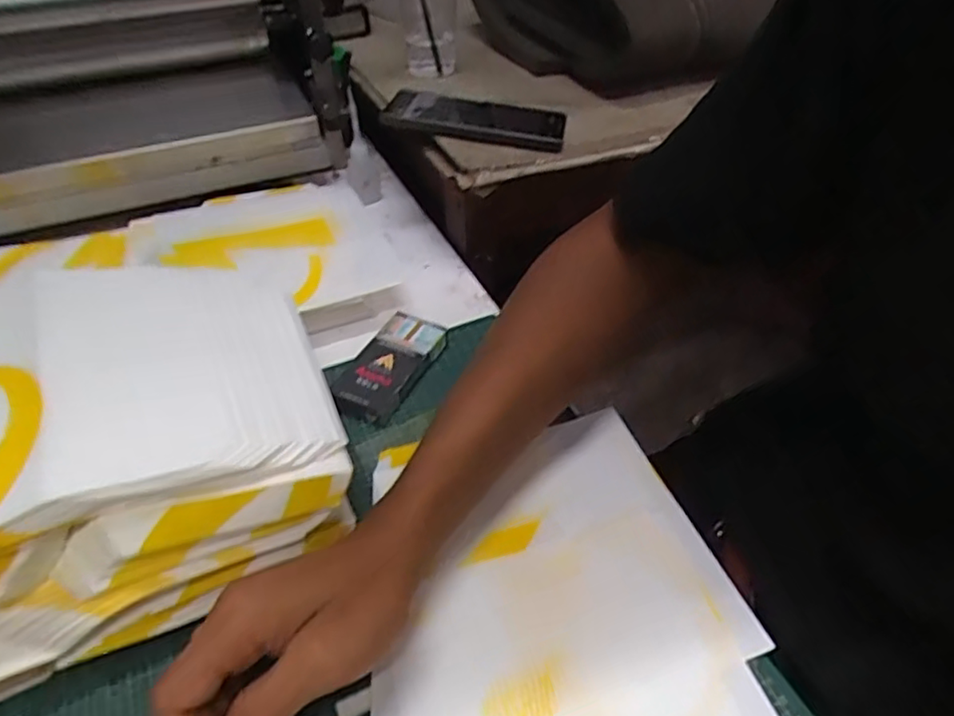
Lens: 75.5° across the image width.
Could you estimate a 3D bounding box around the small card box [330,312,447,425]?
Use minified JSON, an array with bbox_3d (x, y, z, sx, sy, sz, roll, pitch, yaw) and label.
[{"bbox_3d":[-0.069,0.007,0.458,0.054,0.023,0.093,21,48,21],"label":"small card box"}]

